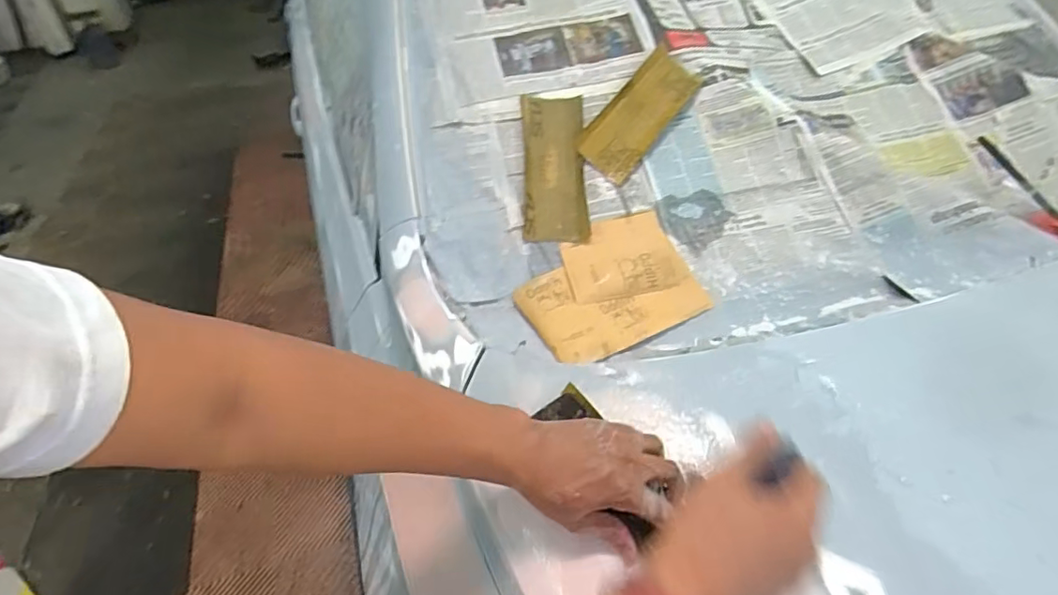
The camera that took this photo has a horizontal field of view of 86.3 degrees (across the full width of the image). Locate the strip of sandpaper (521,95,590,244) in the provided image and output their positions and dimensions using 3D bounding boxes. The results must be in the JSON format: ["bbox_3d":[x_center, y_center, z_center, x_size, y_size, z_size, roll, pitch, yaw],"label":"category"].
[{"bbox_3d":[0.035,-0.185,0.794,0.087,0.014,0.232,-2,72,0],"label":"strip of sandpaper"}]

